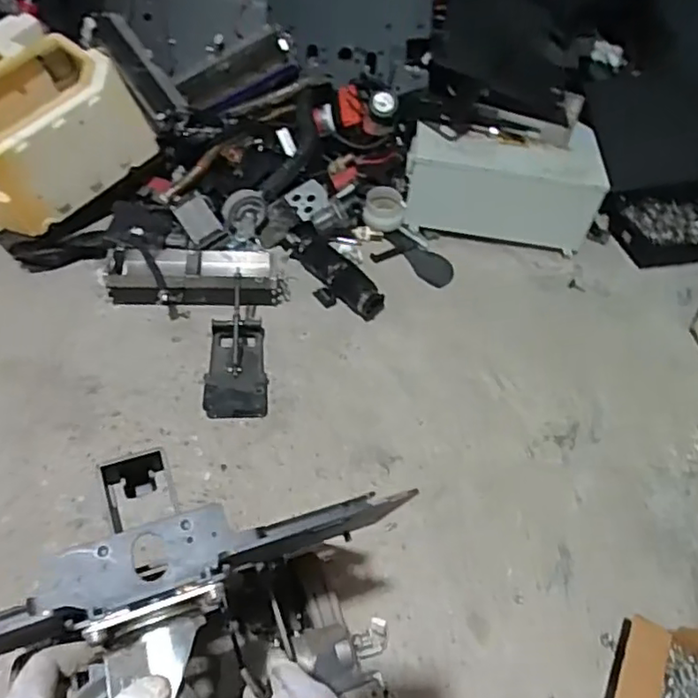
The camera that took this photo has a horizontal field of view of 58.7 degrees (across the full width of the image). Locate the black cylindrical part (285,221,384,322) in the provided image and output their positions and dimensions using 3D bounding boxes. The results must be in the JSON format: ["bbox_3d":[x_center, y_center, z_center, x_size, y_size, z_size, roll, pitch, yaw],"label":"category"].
[{"bbox_3d":[-0.046,-0.176,1.347,0.098,0.063,0.311,-23,55,-25],"label":"black cylindrical part"}]

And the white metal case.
[{"bbox_3d":[0.346,-0.381,1.439,0.417,0.190,0.195,7,50,2],"label":"white metal case"}]

